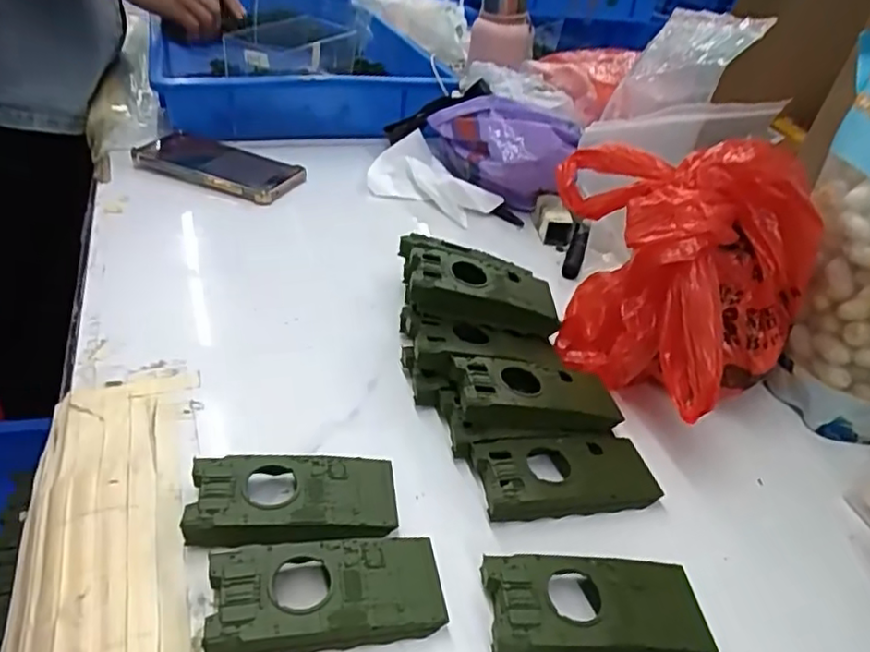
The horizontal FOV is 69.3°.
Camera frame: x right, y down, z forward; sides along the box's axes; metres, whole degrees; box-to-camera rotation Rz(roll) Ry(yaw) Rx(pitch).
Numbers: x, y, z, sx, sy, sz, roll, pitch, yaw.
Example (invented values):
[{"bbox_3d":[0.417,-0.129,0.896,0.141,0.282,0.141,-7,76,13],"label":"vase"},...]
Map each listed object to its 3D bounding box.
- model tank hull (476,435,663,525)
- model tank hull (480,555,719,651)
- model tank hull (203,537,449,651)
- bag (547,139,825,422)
[{"bbox_3d":[0.076,0.087,0.367,0.102,0.020,0.047,-2,37,-13],"label":"model tank hull"},{"bbox_3d":[0.077,0.136,0.299,0.104,0.019,0.049,3,36,-7],"label":"model tank hull"},{"bbox_3d":[-0.049,0.124,0.292,0.103,0.020,0.047,-2,37,-13],"label":"model tank hull"},{"bbox_3d":[0.153,-0.035,0.419,0.104,0.172,0.155,-18,43,-31],"label":"bag"}]

